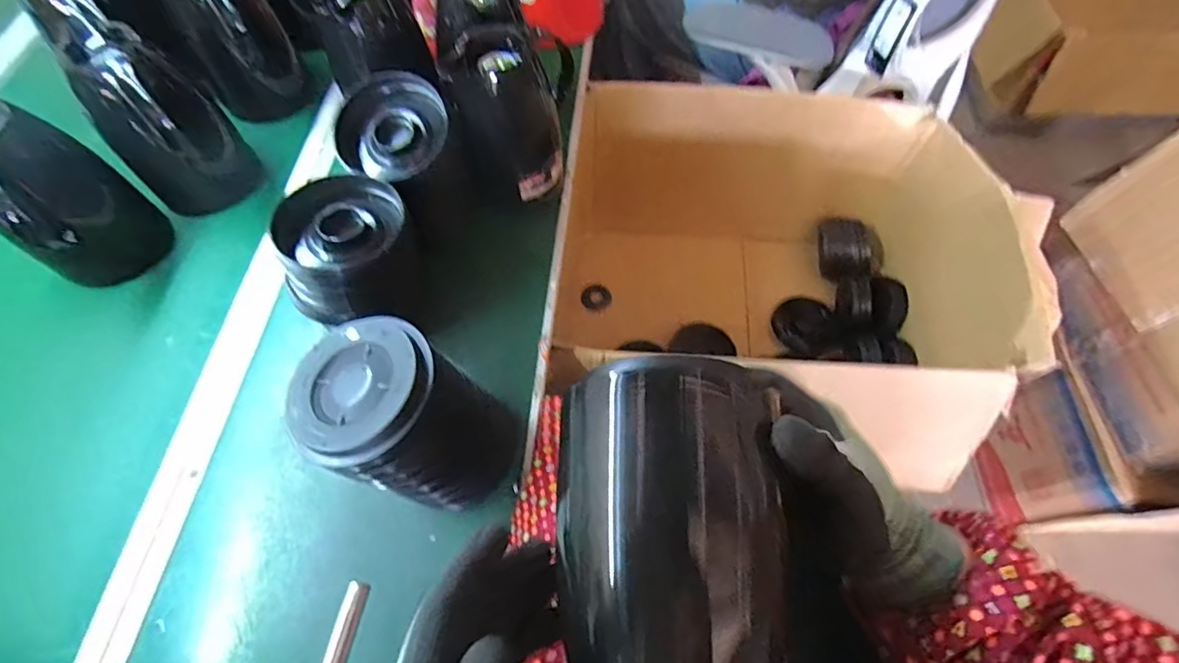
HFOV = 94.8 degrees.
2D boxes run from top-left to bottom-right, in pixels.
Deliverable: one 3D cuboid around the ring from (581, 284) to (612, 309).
[{"bbox_3d":[0.013,-0.068,1.094,0.060,0.009,0.050,-24,86,-8],"label":"ring"}]

